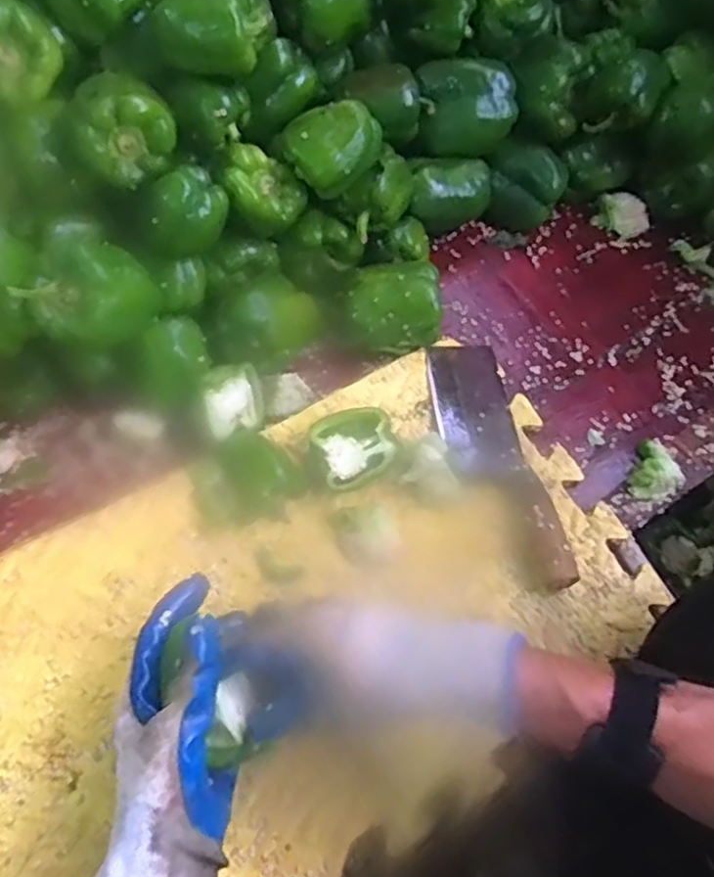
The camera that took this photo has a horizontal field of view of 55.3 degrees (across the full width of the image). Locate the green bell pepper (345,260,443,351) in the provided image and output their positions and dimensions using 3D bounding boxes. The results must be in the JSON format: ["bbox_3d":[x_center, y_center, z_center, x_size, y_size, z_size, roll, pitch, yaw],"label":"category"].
[{"bbox_3d":[0.030,-0.112,0.590,0.078,0.061,0.073,-3,63,-4],"label":"green bell pepper"}]

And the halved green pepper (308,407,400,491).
[{"bbox_3d":[0.000,0.008,0.533,0.062,0.025,0.062,1,63,-2],"label":"halved green pepper"}]

